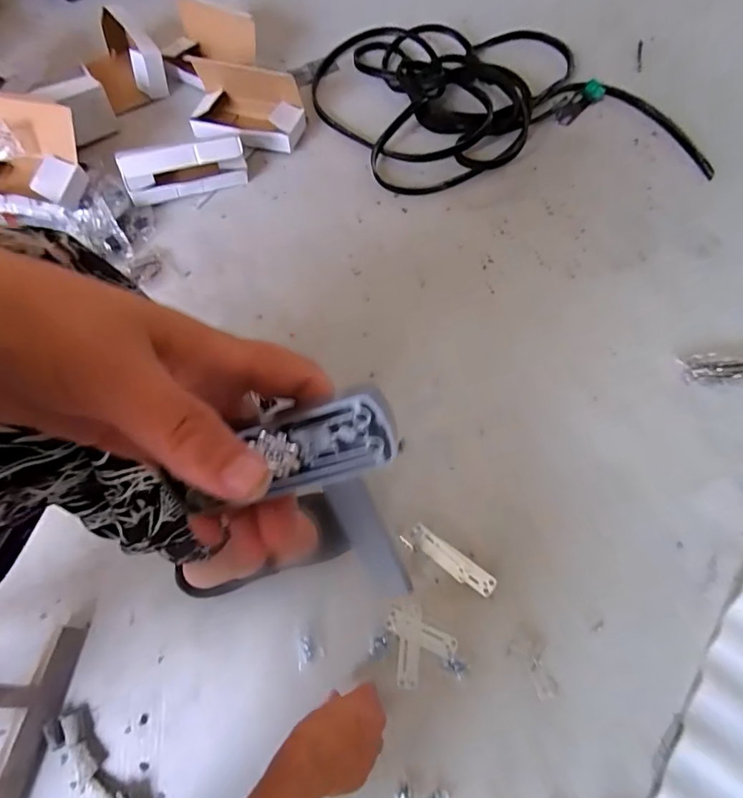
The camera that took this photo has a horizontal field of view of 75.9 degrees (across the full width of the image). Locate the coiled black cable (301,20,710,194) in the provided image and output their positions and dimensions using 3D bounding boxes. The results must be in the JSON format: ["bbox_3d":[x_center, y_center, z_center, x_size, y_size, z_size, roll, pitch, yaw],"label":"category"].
[{"bbox_3d":[0.279,-0.671,1.053,0.782,0.046,0.521,-7,65,-4],"label":"coiled black cable"}]

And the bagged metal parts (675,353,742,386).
[{"bbox_3d":[0.583,-0.049,0.771,0.165,0.014,0.052,-2,65,-1],"label":"bagged metal parts"}]

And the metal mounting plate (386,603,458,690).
[{"bbox_3d":[0.065,0.308,0.606,0.081,0.004,0.091,-10,65,-5],"label":"metal mounting plate"}]

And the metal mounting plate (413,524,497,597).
[{"bbox_3d":[0.110,0.219,0.650,0.127,0.007,0.032,33,69,14],"label":"metal mounting plate"}]

